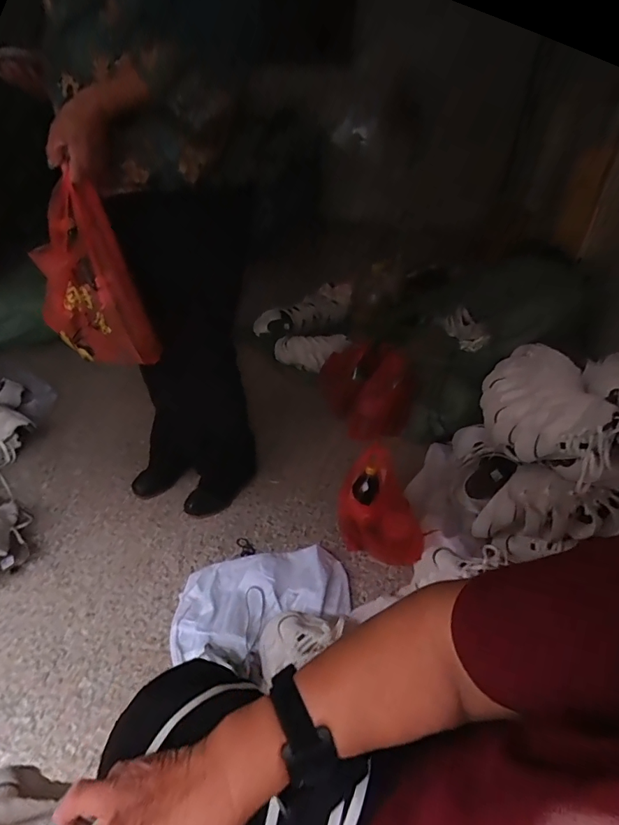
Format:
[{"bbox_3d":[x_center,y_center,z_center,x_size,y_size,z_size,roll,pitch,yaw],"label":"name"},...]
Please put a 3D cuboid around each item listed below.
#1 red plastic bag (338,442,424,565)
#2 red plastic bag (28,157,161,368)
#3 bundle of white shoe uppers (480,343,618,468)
[{"bbox_3d":[0.163,0.221,0.966,0.200,0.289,0.075,18,37,20],"label":"red plastic bag"},{"bbox_3d":[-0.359,-0.217,0.721,0.159,0.265,0.128,27,40,30],"label":"red plastic bag"},{"bbox_3d":[0.489,-0.016,0.921,0.214,0.154,0.258,15,36,16],"label":"bundle of white shoe uppers"}]

